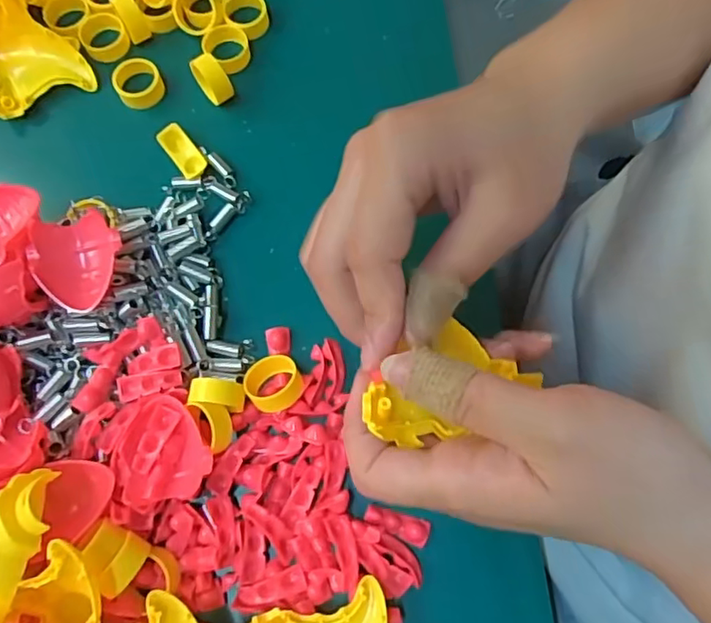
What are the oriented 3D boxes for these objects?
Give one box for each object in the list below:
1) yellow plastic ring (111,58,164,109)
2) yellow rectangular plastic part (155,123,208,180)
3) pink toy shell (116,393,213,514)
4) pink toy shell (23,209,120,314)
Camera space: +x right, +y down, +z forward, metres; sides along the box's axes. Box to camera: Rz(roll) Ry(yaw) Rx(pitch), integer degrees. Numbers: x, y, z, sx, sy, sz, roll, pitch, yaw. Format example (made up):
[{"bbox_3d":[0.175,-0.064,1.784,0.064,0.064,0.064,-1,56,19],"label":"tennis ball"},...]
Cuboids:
[{"bbox_3d":[-0.120,-0.127,0.326,0.025,0.010,0.025,0,73,1],"label":"yellow plastic ring"},{"bbox_3d":[-0.092,-0.085,0.314,0.014,0.006,0.035,-35,75,-9],"label":"yellow rectangular plastic part"},{"bbox_3d":[-0.084,0.060,0.258,0.038,0.010,0.045,-15,73,-4],"label":"pink toy shell"},{"bbox_3d":[-0.127,-0.022,0.271,0.038,0.024,0.042,-18,73,-5],"label":"pink toy shell"}]

